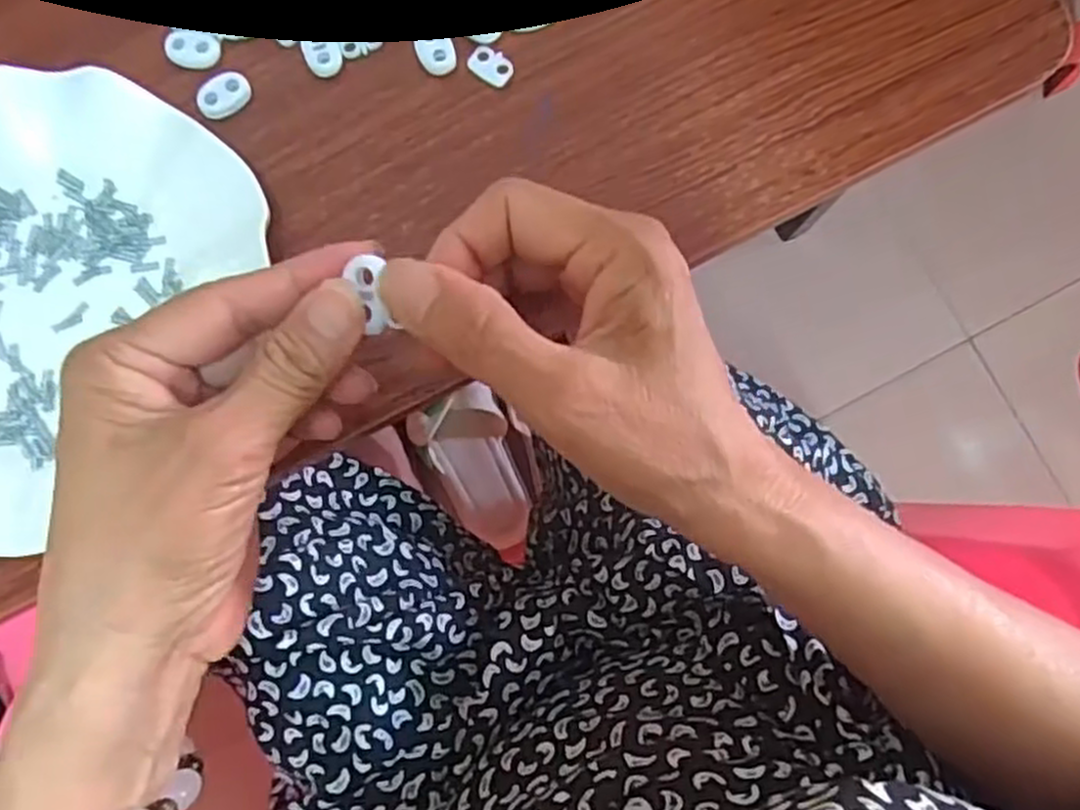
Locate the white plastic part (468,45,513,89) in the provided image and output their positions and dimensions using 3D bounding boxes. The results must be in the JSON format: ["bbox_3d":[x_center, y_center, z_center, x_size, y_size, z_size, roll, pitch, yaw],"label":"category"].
[{"bbox_3d":[-0.021,-0.146,0.334,0.020,0.004,0.014,29,84,4],"label":"white plastic part"}]

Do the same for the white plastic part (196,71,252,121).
[{"bbox_3d":[-0.134,-0.131,0.330,0.023,0.005,0.017,-43,85,-4],"label":"white plastic part"}]

